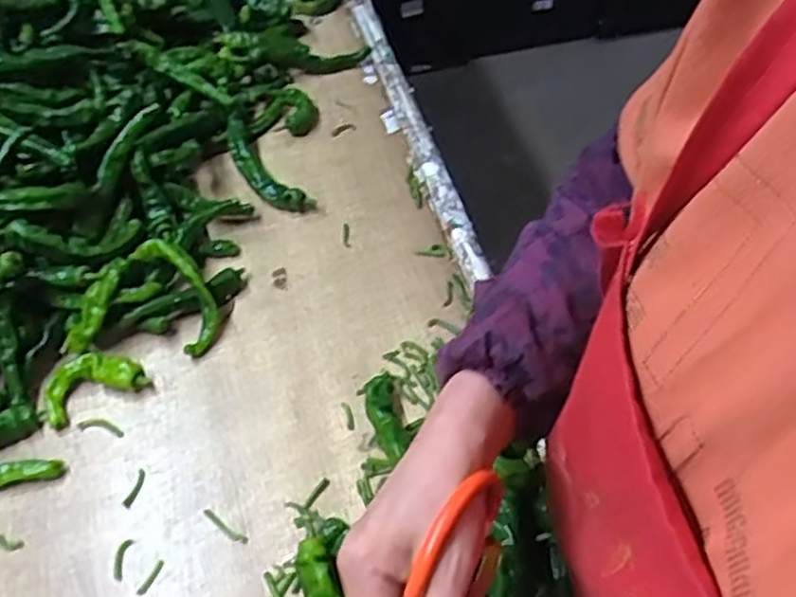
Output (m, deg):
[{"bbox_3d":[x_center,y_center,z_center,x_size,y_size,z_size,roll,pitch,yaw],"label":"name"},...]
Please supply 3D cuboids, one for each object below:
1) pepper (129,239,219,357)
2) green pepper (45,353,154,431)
[{"bbox_3d":[-0.197,-0.006,0.651,0.045,0.029,0.112,-30,88,-17],"label":"pepper"},{"bbox_3d":[-0.269,0.071,0.627,0.086,0.021,0.053,-27,56,-15],"label":"green pepper"}]

